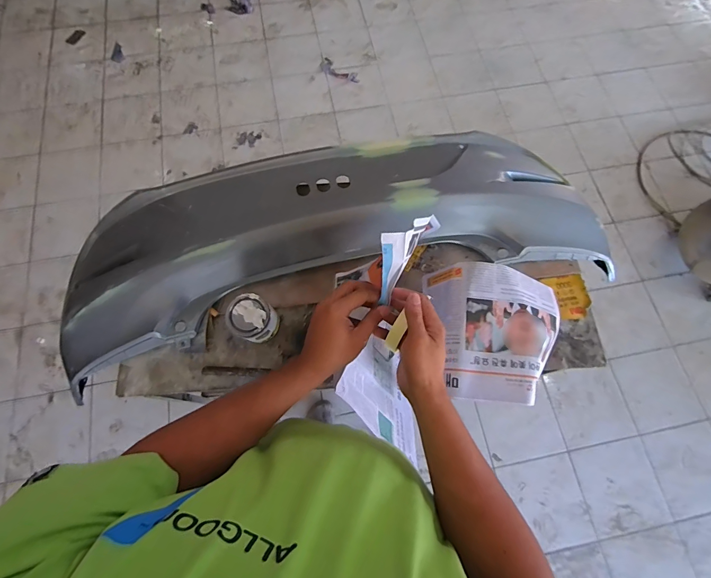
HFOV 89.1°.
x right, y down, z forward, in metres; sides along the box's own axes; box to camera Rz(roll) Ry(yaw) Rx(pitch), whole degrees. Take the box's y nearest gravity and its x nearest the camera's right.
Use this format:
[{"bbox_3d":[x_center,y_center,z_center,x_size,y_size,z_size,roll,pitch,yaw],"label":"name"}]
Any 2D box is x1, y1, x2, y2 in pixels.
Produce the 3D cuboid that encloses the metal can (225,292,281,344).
[{"bbox_3d":[-0.234,0.075,0.846,0.100,0.146,0.092,0,71,-1],"label":"metal can"}]

